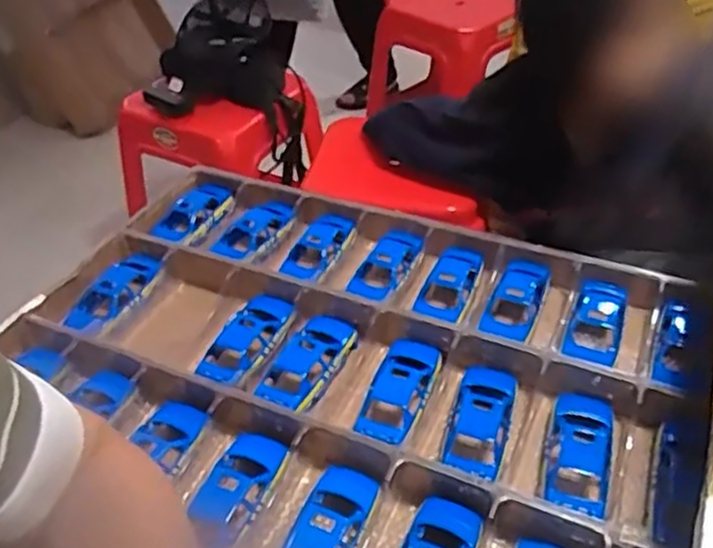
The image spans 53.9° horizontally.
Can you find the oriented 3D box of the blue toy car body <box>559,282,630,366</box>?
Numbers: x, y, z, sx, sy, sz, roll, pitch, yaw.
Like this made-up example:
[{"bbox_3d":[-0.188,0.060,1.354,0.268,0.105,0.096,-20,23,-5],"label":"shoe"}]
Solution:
[{"bbox_3d":[0.230,0.046,0.671,0.049,0.026,0.097,14,42,19],"label":"blue toy car body"}]

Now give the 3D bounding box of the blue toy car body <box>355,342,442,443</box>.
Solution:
[{"bbox_3d":[0.034,0.101,0.618,0.055,0.027,0.132,13,42,18],"label":"blue toy car body"}]

